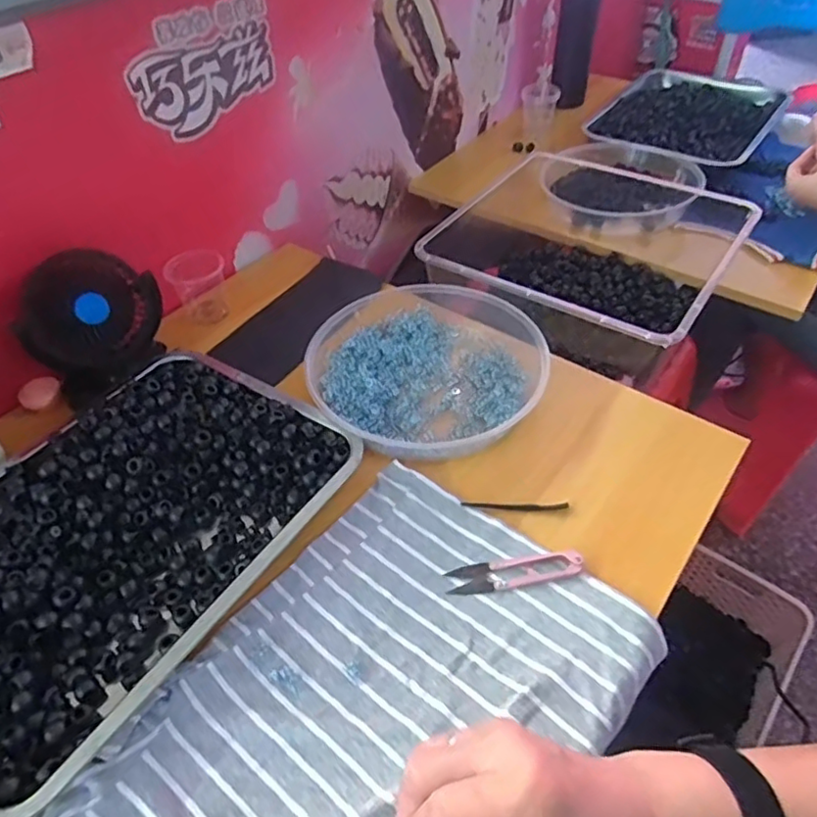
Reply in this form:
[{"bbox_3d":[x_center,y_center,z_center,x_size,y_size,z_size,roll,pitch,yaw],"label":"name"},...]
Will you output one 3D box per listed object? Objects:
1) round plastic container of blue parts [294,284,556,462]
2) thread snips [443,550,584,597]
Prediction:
[{"bbox_3d":[0.021,-0.049,0.602,0.224,0.039,0.253,15,49,15],"label":"round plastic container of blue parts"},{"bbox_3d":[0.080,0.122,0.458,0.099,0.012,0.024,-7,47,-5],"label":"thread snips"}]

